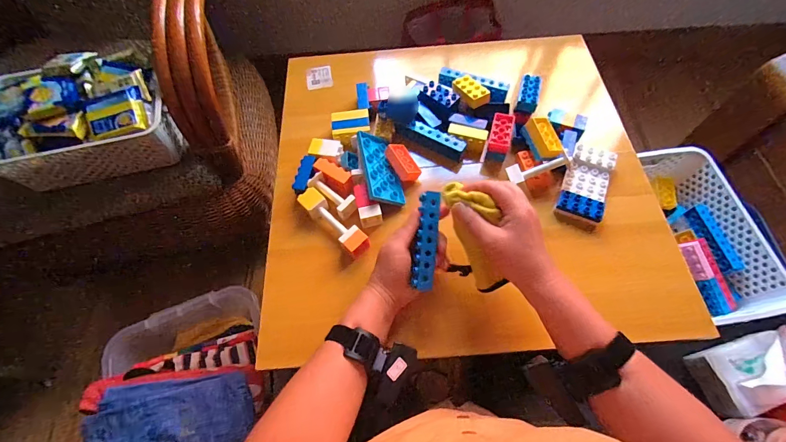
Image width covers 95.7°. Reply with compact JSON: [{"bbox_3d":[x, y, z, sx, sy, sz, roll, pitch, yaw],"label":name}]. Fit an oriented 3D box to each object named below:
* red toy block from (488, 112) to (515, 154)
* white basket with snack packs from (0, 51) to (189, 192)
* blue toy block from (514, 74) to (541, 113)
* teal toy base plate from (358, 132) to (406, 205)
[{"bbox_3d":[0.173,-0.142,0.569,0.032,0.022,0.066,14,64,9],"label":"red toy block"},{"bbox_3d":[-0.567,-0.186,0.657,0.303,0.126,0.192,-14,63,-5],"label":"white basket with snack packs"},{"bbox_3d":[0.224,-0.211,0.590,0.030,0.024,0.071,14,64,9],"label":"blue toy block"},{"bbox_3d":[-0.019,-0.083,0.563,0.066,0.008,0.124,6,60,-35],"label":"teal toy base plate"}]

